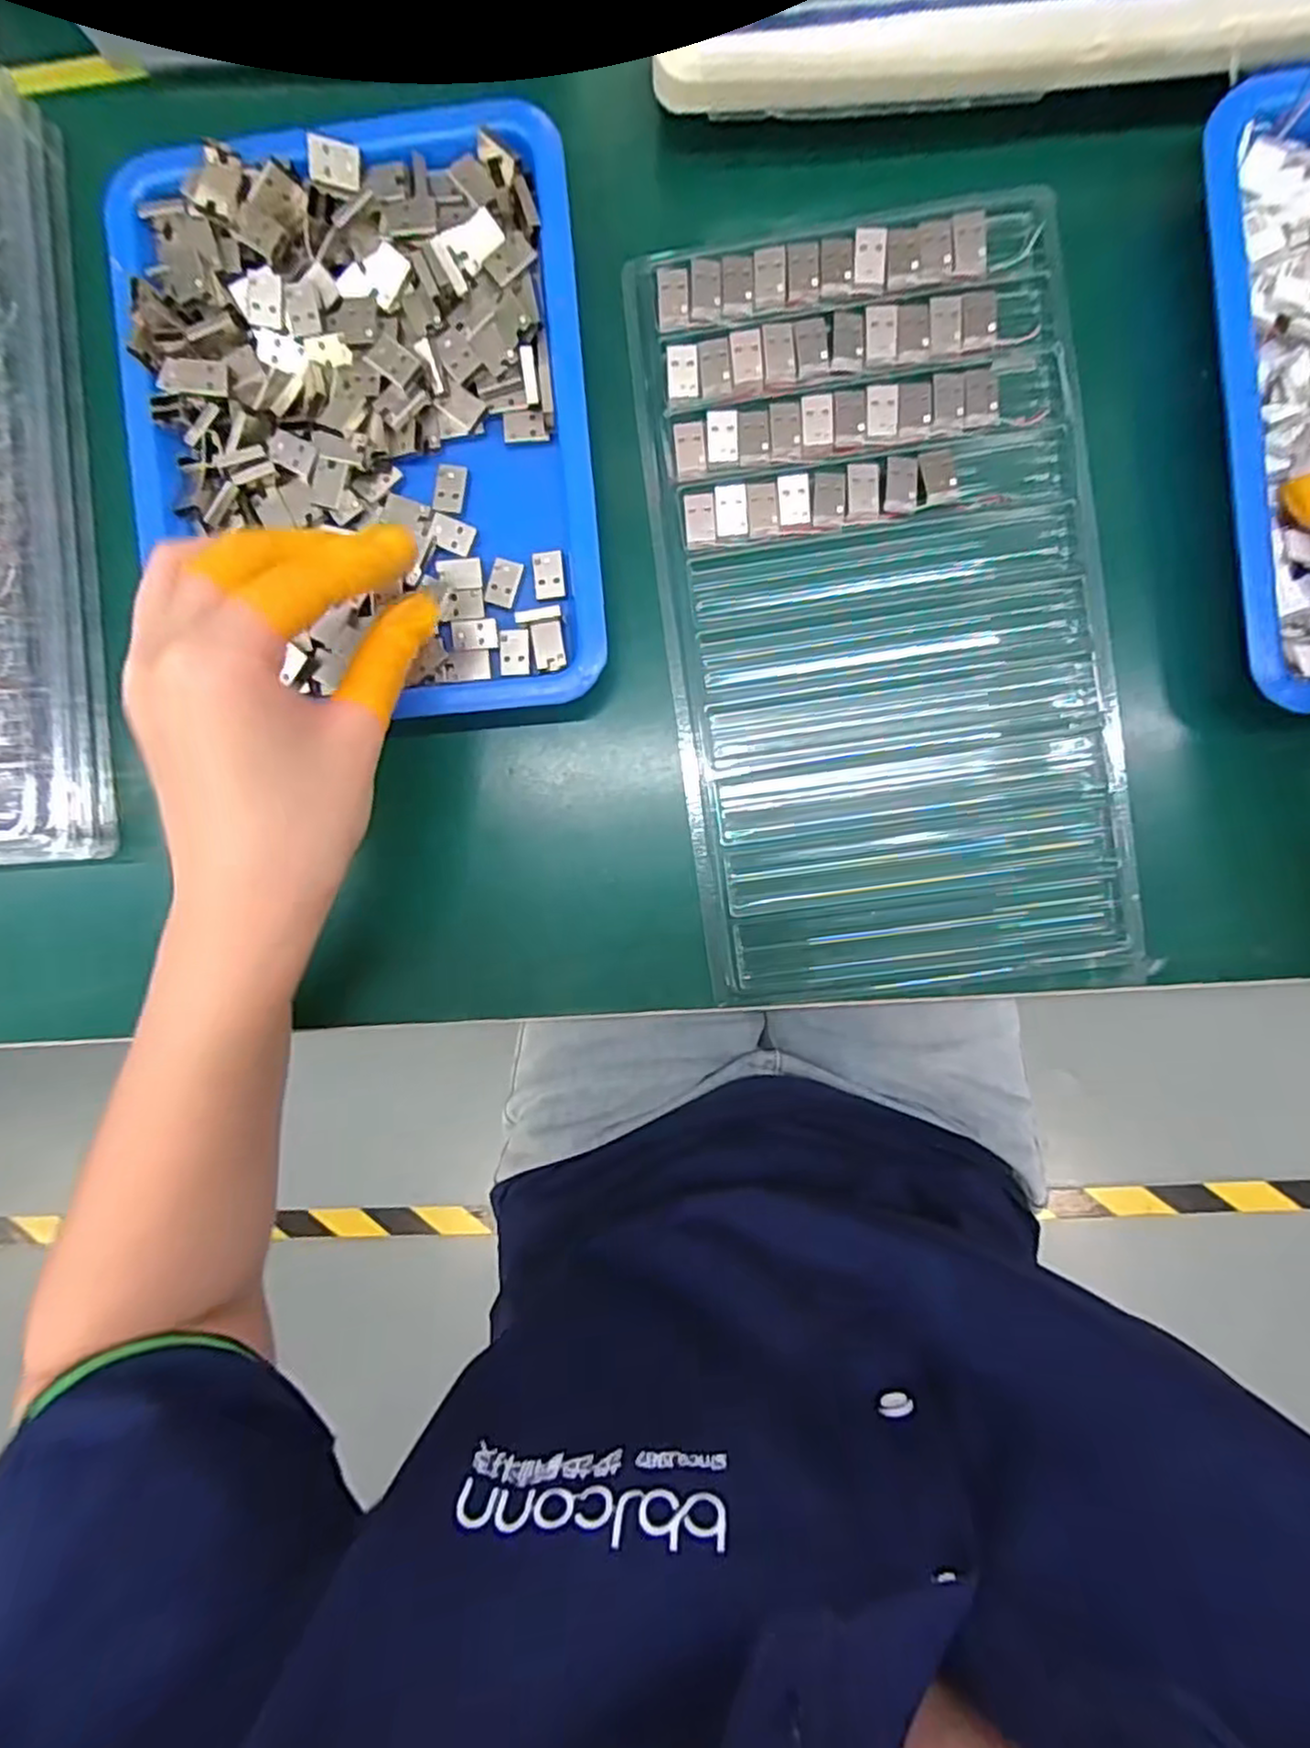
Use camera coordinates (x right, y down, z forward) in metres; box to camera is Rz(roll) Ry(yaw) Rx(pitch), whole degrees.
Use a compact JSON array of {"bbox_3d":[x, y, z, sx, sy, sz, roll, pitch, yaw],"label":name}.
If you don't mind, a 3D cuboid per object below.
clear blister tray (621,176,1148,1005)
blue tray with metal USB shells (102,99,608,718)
[{"bbox_3d":[0.088,-0.099,0.276,0.164,0.014,0.292,-8,93,1],"label":"clear blister tray"},{"bbox_3d":[-0.109,-0.164,0.267,0.168,0.028,0.211,-5,93,0],"label":"blue tray with metal USB shells"}]

